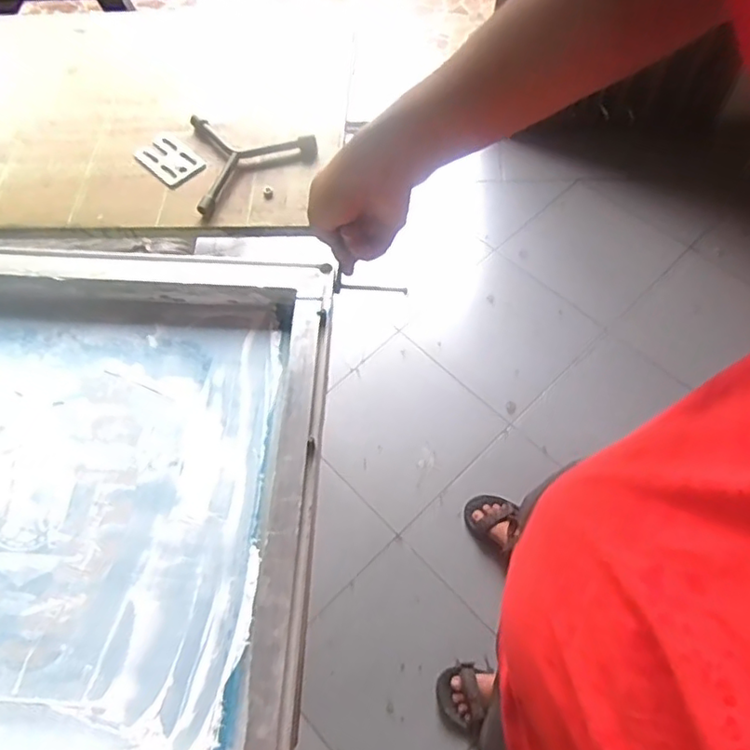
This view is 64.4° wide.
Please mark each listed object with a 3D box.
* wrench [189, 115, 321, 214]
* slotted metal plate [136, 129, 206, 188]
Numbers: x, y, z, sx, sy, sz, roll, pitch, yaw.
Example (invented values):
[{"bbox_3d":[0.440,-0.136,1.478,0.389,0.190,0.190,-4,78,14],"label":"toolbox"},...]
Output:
[{"bbox_3d":[-0.140,-0.258,0.700,0.140,0.023,0.154,-11,62,-3],"label":"wrench"},{"bbox_3d":[-0.242,-0.254,0.704,0.054,0.005,0.082,-42,68,-18],"label":"slotted metal plate"}]

